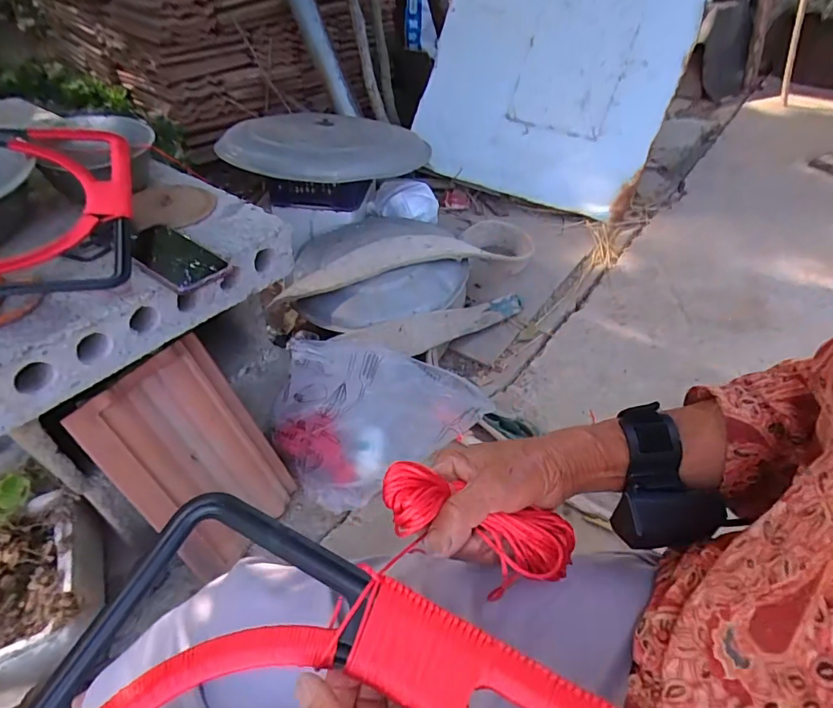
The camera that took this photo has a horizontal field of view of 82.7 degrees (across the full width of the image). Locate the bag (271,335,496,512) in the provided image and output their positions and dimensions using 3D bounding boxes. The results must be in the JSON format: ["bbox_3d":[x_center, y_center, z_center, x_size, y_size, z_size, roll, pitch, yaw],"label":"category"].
[{"bbox_3d":[-0.073,0.088,0.860,0.343,0.188,0.227,-21,49,-23],"label":"bag"}]

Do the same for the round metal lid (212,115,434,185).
[{"bbox_3d":[-0.283,-0.635,1.431,0.576,0.075,0.576,2,44,-2],"label":"round metal lid"}]

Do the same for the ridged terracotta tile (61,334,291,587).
[{"bbox_3d":[-0.323,0.153,0.714,0.035,0.325,0.207,-8,28,36],"label":"ridged terracotta tile"}]

